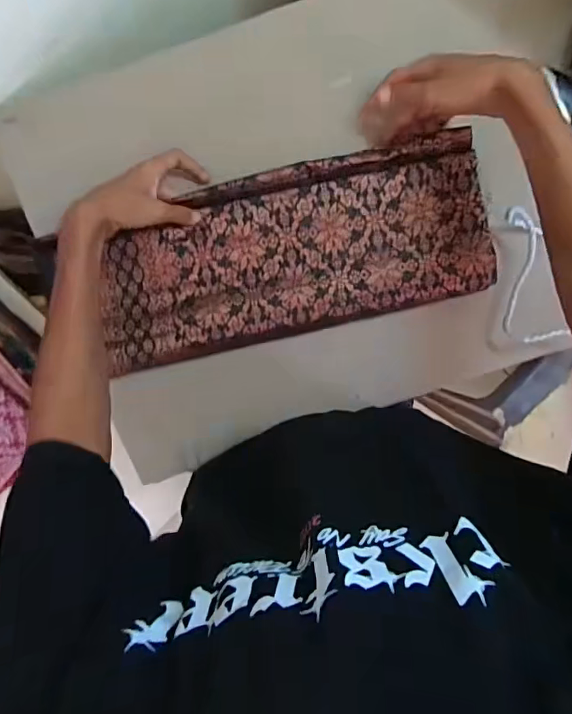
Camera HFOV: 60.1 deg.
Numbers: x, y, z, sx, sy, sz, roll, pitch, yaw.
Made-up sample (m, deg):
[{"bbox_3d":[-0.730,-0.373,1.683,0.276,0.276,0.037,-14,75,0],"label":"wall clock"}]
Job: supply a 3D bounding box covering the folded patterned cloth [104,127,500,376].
[{"bbox_3d":[0.005,-0.115,0.560,0.436,0.021,0.181,-16,99,3],"label":"folded patterned cloth"}]

